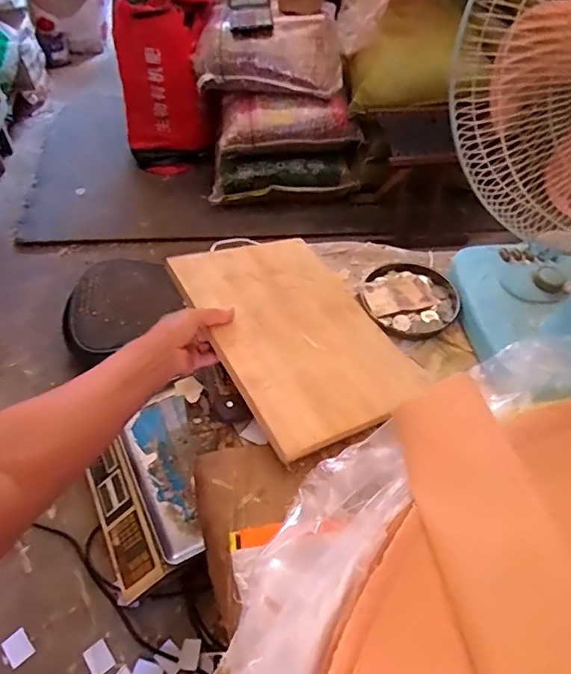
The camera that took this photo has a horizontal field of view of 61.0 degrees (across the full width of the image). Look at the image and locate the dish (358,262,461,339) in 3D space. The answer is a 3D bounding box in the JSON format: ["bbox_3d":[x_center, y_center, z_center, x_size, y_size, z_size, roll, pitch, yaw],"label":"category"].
[{"bbox_3d":[0.177,-0.052,0.689,0.127,0.022,0.134,2,51,-3],"label":"dish"}]

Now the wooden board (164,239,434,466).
[{"bbox_3d":[0.011,-0.015,0.613,0.230,0.018,0.304,-19,61,-34],"label":"wooden board"}]

